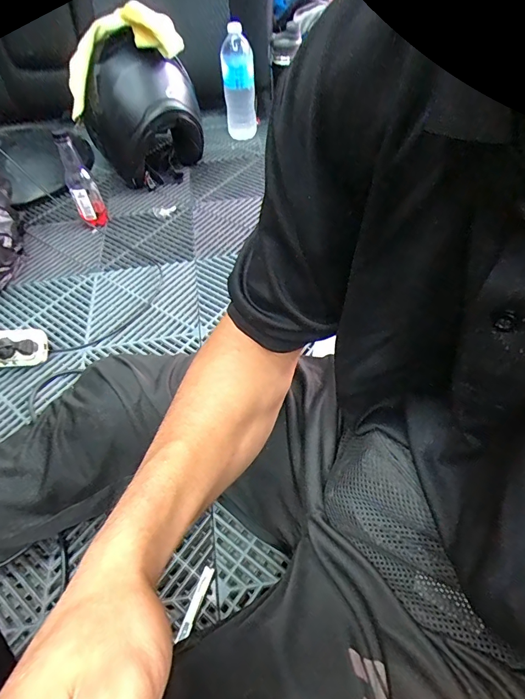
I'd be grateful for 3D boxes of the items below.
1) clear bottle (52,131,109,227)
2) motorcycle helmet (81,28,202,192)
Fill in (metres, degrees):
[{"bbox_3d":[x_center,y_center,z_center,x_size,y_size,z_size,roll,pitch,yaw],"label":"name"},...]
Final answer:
[{"bbox_3d":[-0.376,-0.349,0.852,0.057,0.186,0.053,-23,55,-15],"label":"clear bottle"},{"bbox_3d":[-0.283,-0.548,0.956,0.252,0.270,0.215,-16,53,-10],"label":"motorcycle helmet"}]

